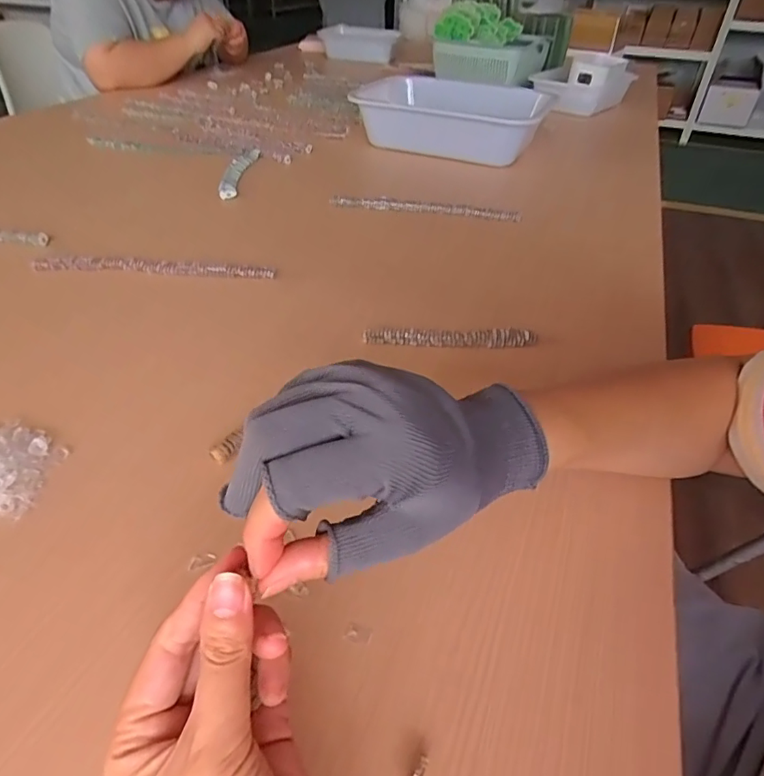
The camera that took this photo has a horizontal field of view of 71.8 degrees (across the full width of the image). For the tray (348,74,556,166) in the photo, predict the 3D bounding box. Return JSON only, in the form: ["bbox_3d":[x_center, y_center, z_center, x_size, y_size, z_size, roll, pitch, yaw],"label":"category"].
[{"bbox_3d":[0.125,-0.498,0.972,0.330,0.088,0.235,17,43,17],"label":"tray"}]

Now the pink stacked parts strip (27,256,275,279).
[{"bbox_3d":[-0.245,-0.134,0.571,0.250,0.009,0.020,1,40,-1],"label":"pink stacked parts strip"}]

